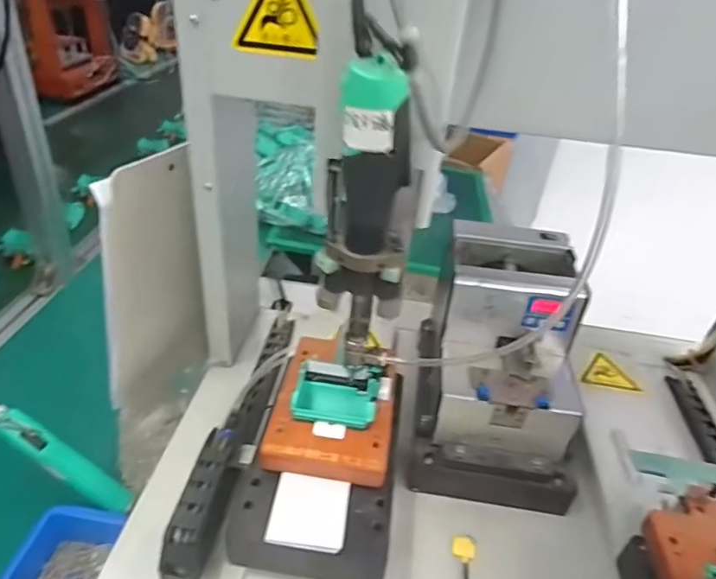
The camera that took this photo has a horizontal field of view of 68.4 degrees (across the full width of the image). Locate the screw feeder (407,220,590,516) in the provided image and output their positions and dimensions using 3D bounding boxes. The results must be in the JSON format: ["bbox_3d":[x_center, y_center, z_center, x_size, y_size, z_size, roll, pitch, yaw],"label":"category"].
[{"bbox_3d":[0.141,0.069,0.522,0.149,0.185,0.193,10,35,5],"label":"screw feeder"}]

